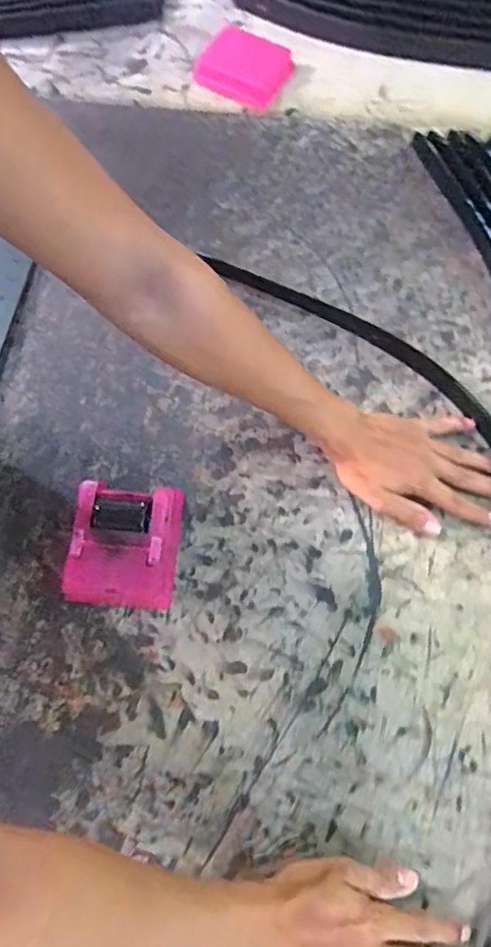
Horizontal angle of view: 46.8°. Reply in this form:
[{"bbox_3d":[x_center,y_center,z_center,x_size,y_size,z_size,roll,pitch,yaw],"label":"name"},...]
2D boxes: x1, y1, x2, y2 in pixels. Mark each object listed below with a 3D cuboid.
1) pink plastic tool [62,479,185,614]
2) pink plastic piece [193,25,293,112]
[{"bbox_3d":[-0.116,0.068,0.542,0.098,0.041,0.112,4,73,4],"label":"pink plastic tool"},{"bbox_3d":[-0.004,-0.516,0.723,0.111,0.016,0.089,36,96,15],"label":"pink plastic piece"}]

